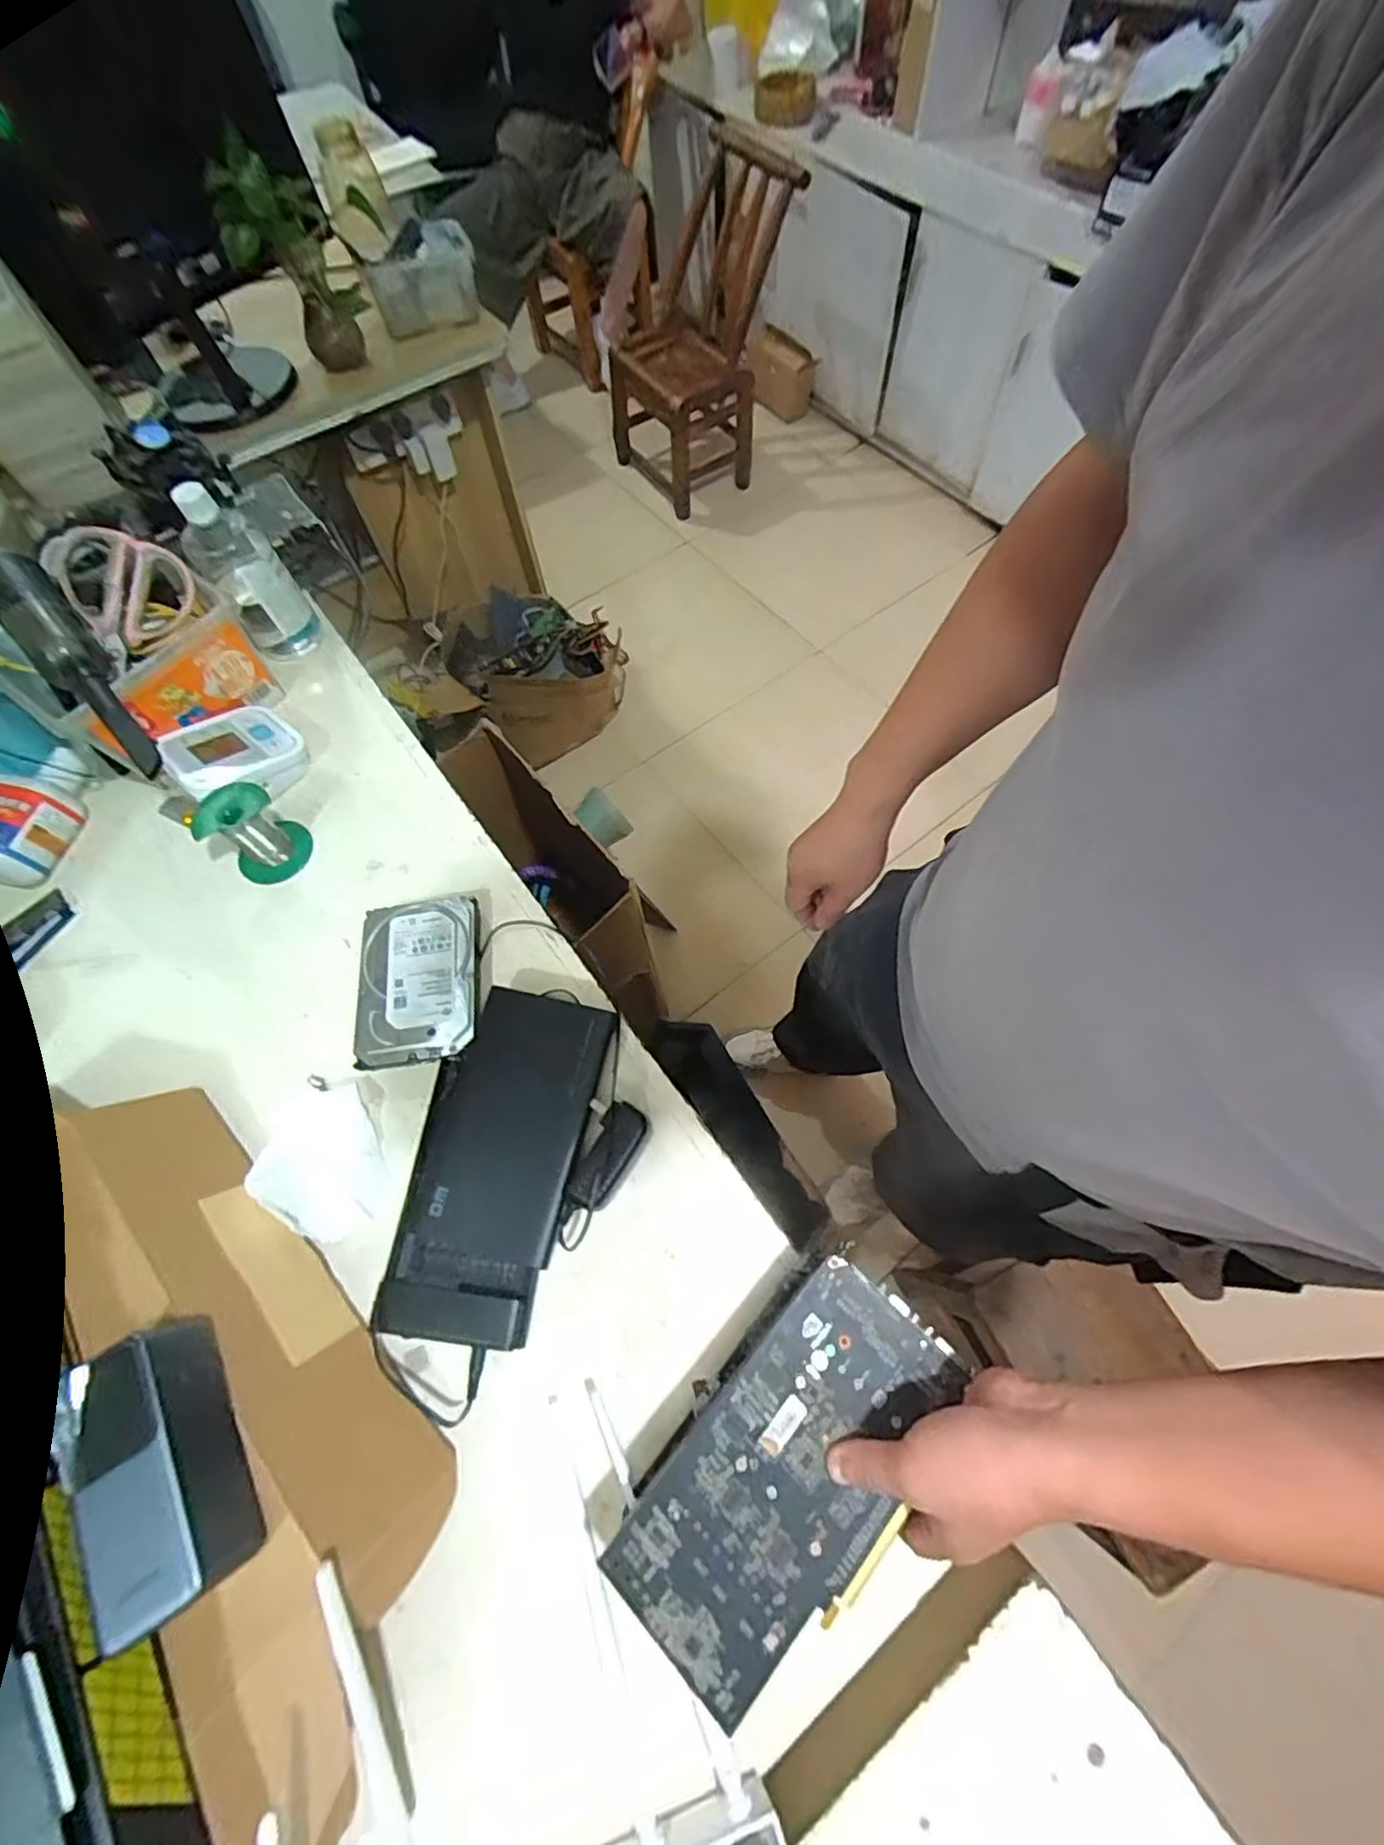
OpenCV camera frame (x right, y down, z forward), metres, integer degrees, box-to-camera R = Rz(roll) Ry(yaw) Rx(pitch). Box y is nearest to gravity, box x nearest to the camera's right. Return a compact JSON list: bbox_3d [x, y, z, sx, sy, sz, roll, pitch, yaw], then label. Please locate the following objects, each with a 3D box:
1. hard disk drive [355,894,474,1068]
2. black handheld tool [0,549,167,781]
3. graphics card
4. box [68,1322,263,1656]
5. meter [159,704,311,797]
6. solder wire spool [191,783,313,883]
[{"bbox_3d":[-0.237,0.050,0.567,0.097,0.020,0.147,-6,66,-1],"label":"hard disk drive"},{"bbox_3d":[-0.507,-0.205,0.544,0.050,0.052,0.226,-38,89,-14],"label":"black handheld tool"},{"bbox_3d":[0.058,0.315,0.385,0.108,0.043,0.206,41,73,18],"label":"graphics card"},{"bbox_3d":[-0.277,0.283,0.343,0.055,0.047,0.126,-29,68,-11],"label":"box"},{"bbox_3d":[-0.442,-0.162,0.640,0.109,0.067,0.086,-43,71,-16],"label":"meter"},{"bbox_3d":[-0.403,-0.082,0.599,0.060,0.071,0.065,-1,66,2],"label":"solder wire spool"}]

